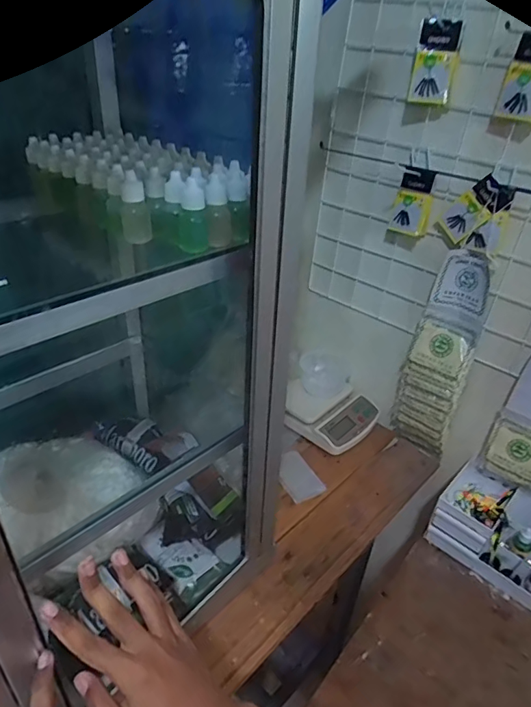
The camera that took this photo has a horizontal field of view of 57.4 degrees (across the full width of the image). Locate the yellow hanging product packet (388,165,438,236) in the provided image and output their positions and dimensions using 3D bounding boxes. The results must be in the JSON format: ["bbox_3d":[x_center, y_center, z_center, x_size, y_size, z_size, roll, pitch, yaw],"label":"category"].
[{"bbox_3d":[0.222,-0.229,0.729,0.019,0.094,0.057,-14,35,-36],"label":"yellow hanging product packet"}]

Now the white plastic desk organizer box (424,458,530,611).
[{"bbox_3d":[0.400,0.297,0.785,0.224,0.120,0.139,30,40,31],"label":"white plastic desk organizer box"}]

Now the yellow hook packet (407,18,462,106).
[{"bbox_3d":[0.224,-0.383,0.638,0.052,0.094,0.029,20,36,22],"label":"yellow hook packet"}]

